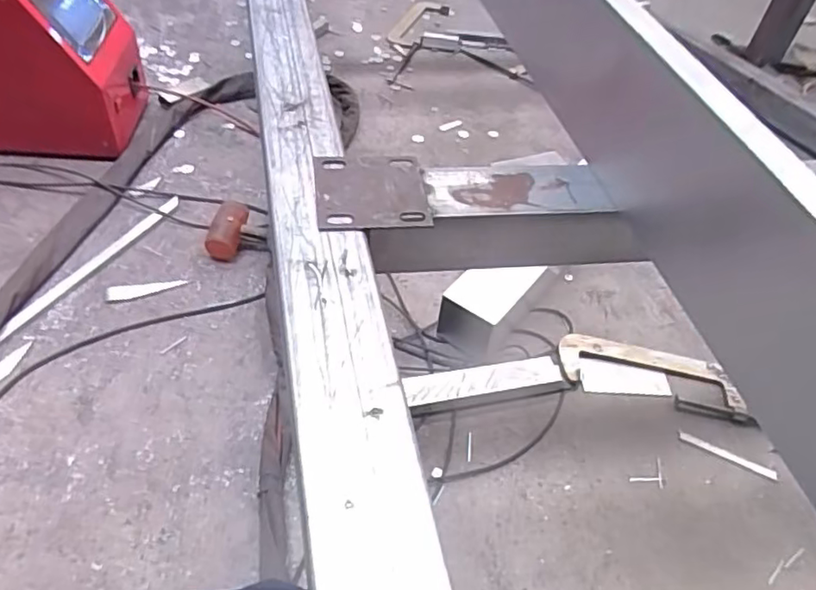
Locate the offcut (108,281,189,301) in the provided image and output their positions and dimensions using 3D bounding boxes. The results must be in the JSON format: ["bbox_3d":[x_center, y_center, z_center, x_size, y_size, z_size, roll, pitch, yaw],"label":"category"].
[{"bbox_3d":[-0.460,-0.008,1.083,0.133,0.008,0.031,-6,48,-12],"label":"offcut"}]

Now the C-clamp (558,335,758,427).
[{"bbox_3d":[0.420,0.137,1.057,0.317,0.021,0.112,12,47,4],"label":"C-clamp"}]

